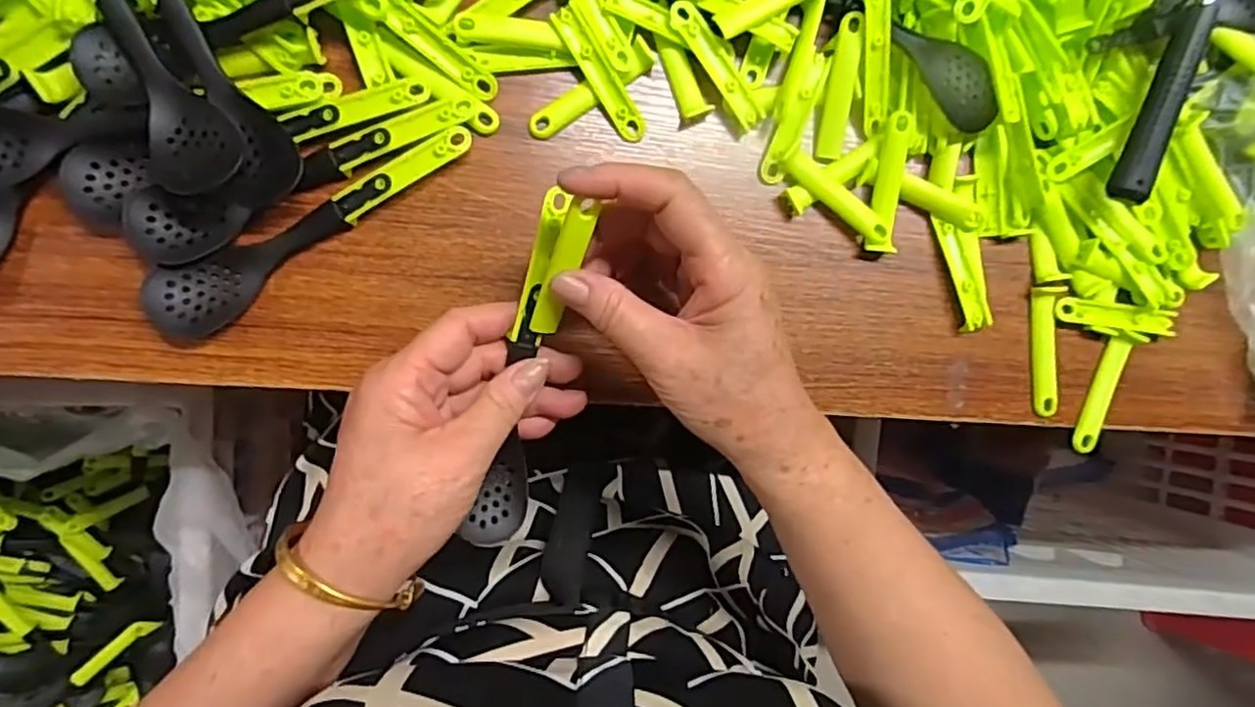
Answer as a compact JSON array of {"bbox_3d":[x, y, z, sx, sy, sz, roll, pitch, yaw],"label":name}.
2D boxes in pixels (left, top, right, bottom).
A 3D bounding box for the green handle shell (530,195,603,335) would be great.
[{"bbox_3d":[-0.029,-0.037,0.305,0.013,0.007,0.069,18,125,-8],"label":"green handle shell"}]

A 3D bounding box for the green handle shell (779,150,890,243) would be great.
[{"bbox_3d":[0.117,-0.088,0.377,0.072,0.010,0.014,37,87,-7],"label":"green handle shell"}]

